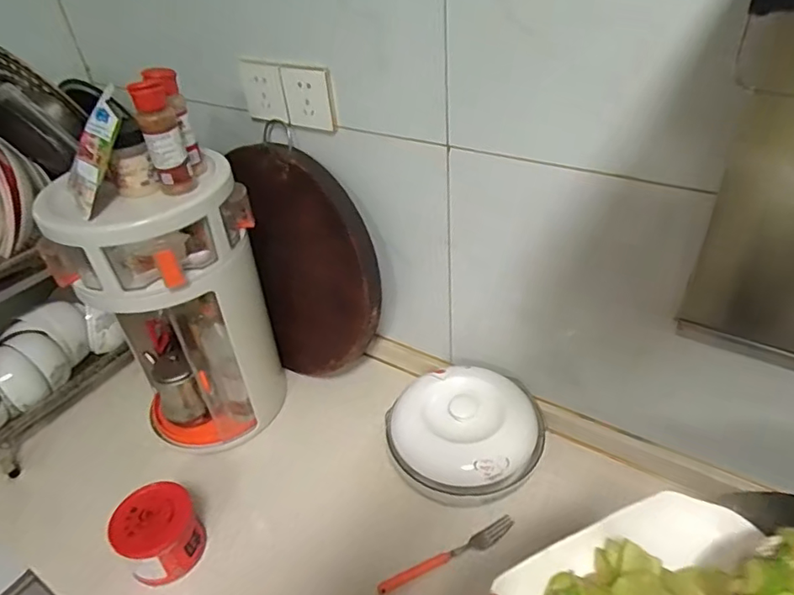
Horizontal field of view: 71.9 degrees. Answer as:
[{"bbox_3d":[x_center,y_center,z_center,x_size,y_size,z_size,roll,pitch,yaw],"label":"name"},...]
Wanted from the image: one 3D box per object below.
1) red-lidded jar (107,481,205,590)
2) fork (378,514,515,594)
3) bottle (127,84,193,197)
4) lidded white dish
[{"bbox_3d":[-0.312,0.308,0.721,0.095,0.089,0.101,-3,38,3],"label":"red-lidded jar"},{"bbox_3d":[0.067,0.334,0.709,0.195,0.013,0.022,-19,40,-17],"label":"fork"},{"bbox_3d":[-0.277,-0.185,0.653,0.040,0.132,0.036,-17,39,-15],"label":"bottle"},{"bbox_3d":[0.098,0.195,0.777,0.197,0.100,0.188,-3,38,3],"label":"lidded white dish"}]

